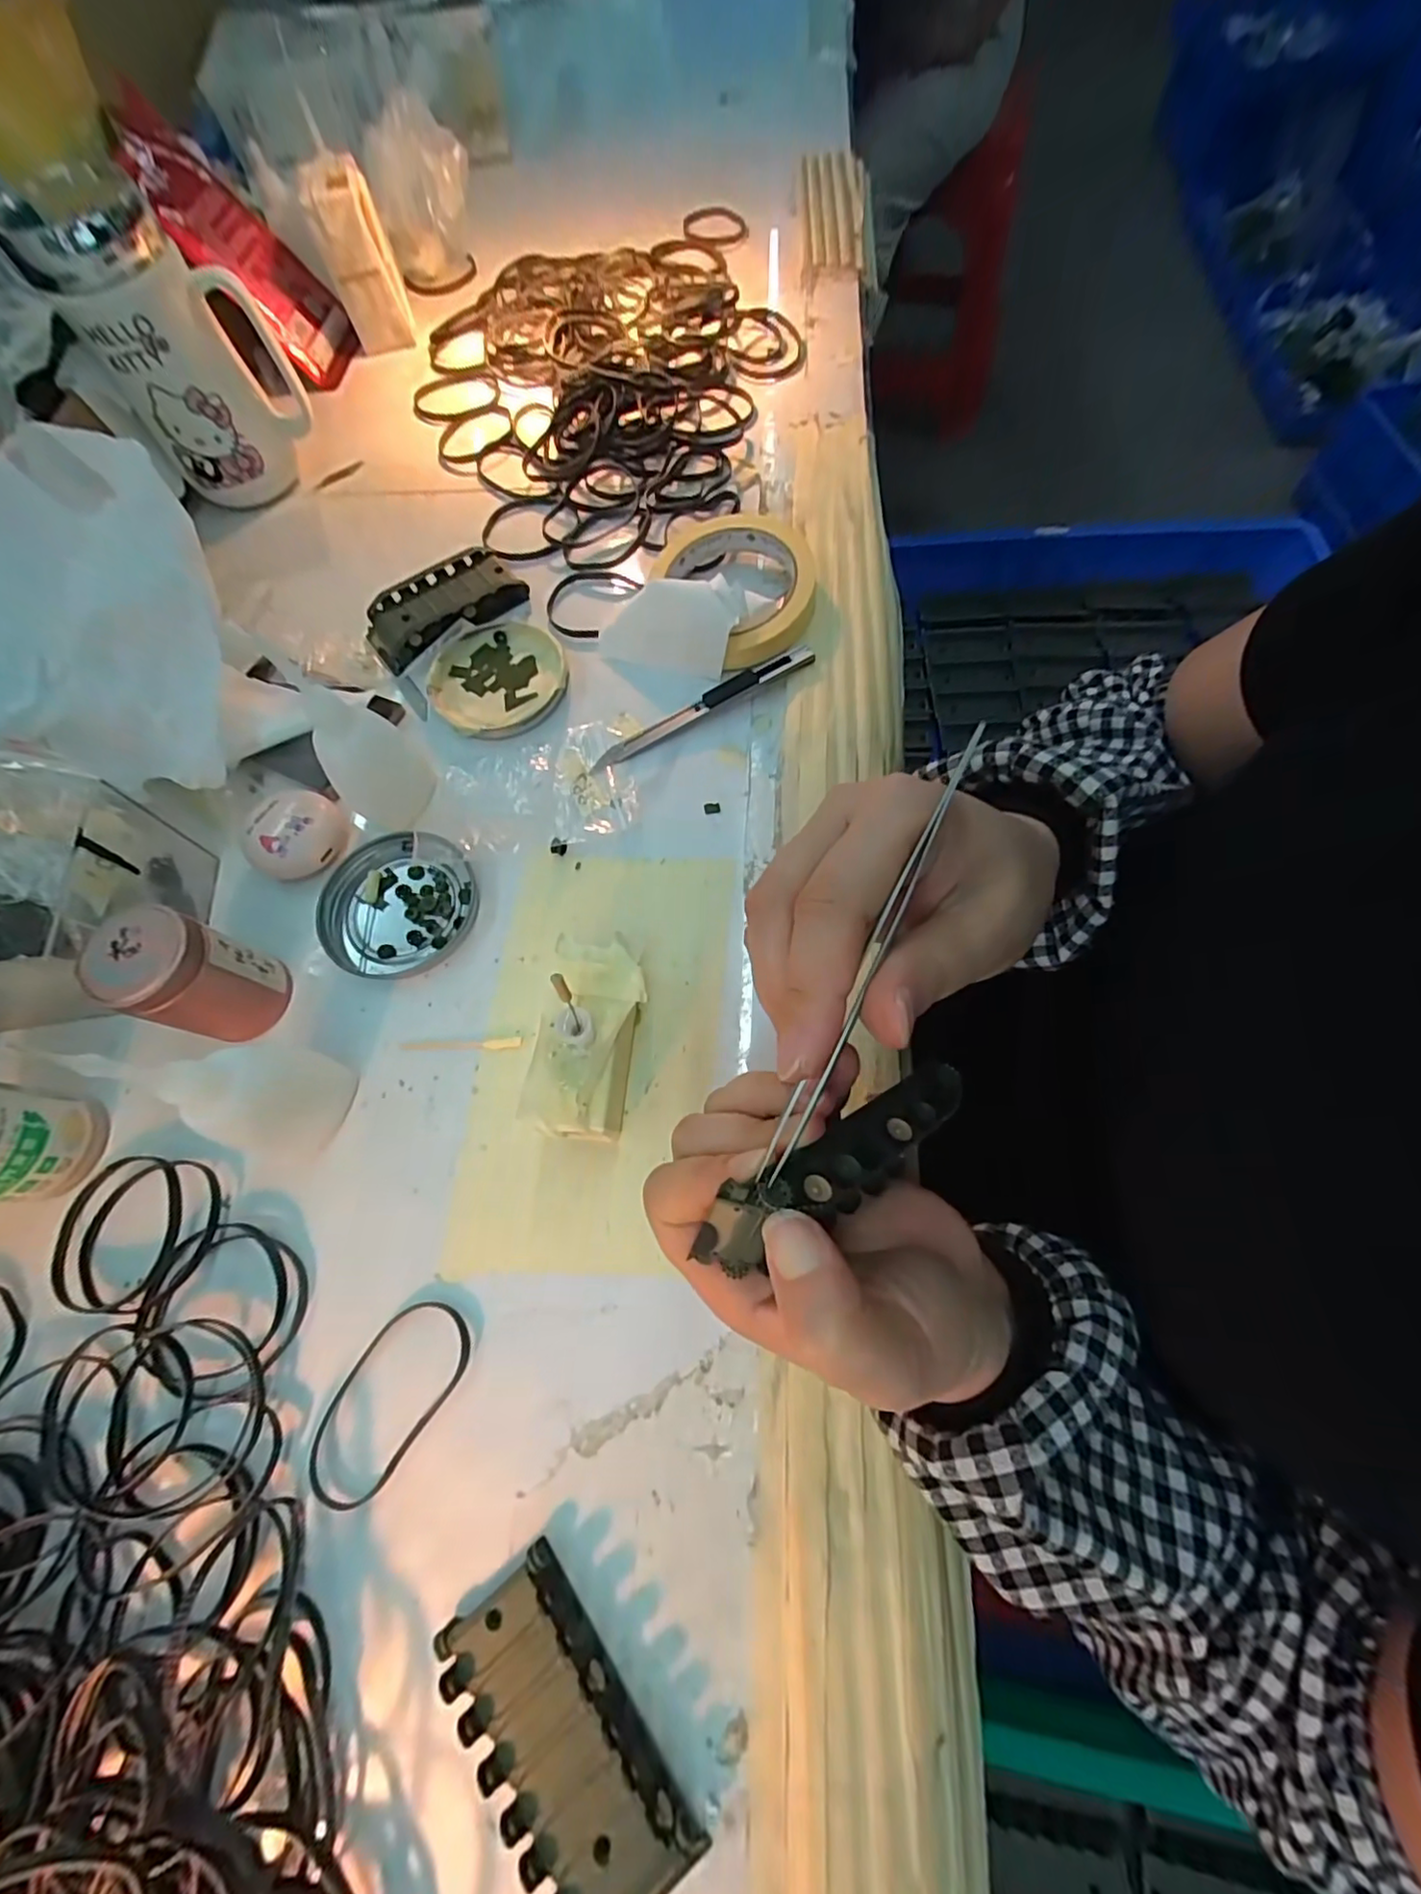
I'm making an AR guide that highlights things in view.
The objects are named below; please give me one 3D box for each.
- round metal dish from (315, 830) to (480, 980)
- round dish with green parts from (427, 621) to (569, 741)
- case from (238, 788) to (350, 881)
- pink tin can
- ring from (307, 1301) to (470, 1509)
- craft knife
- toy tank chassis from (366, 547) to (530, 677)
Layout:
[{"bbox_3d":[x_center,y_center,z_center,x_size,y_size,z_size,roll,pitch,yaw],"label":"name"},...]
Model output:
[{"bbox_3d":[-0.161,-0.022,0.319,0.080,0.010,0.075,-1,69,2],"label":"round metal dish"},{"bbox_3d":[-0.125,-0.157,0.367,0.078,0.012,0.079,-1,69,2],"label":"round dish with green parts"},{"bbox_3d":[-0.218,-0.059,0.326,0.045,0.019,0.049,-1,69,2],"label":"case"},{"bbox_3d":[-0.230,0.014,0.276,0.039,0.063,0.043,15,70,8],"label":"pink tin can"},{"bbox_3d":[-0.128,0.177,0.243,0.038,0.004,0.075,34,74,14],"label":"ring"},{"bbox_3d":[-0.005,-0.137,0.348,0.138,0.011,0.015,-28,70,-8],"label":"craft knife"},{"bbox_3d":[-0.167,-0.213,0.386,0.095,0.016,0.049,-33,71,-10],"label":"toy tank chassis"}]

